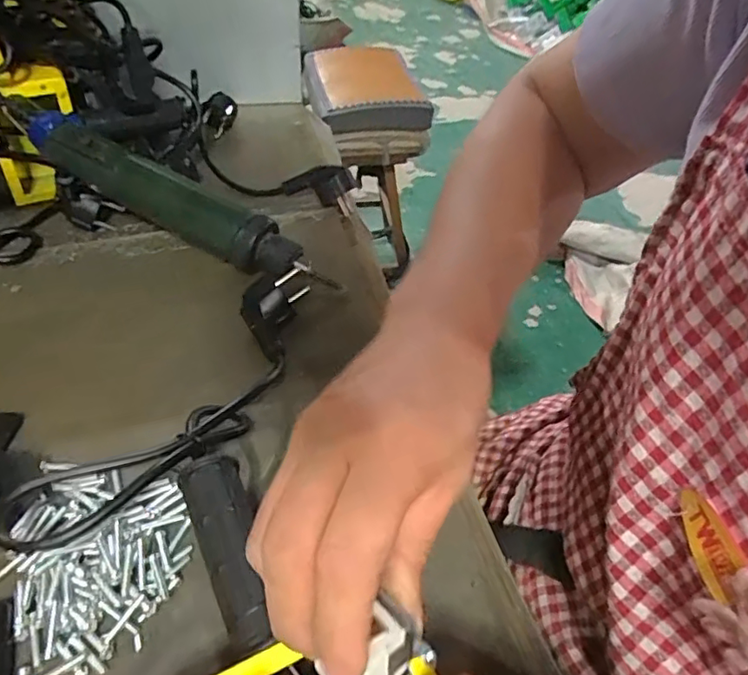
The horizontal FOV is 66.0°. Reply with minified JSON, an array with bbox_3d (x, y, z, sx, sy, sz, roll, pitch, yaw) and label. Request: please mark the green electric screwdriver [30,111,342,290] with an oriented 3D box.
[{"bbox_3d":[-0.140,-0.096,0.430,0.261,0.042,0.047,29,48,2],"label":"green electric screwdriver"}]

